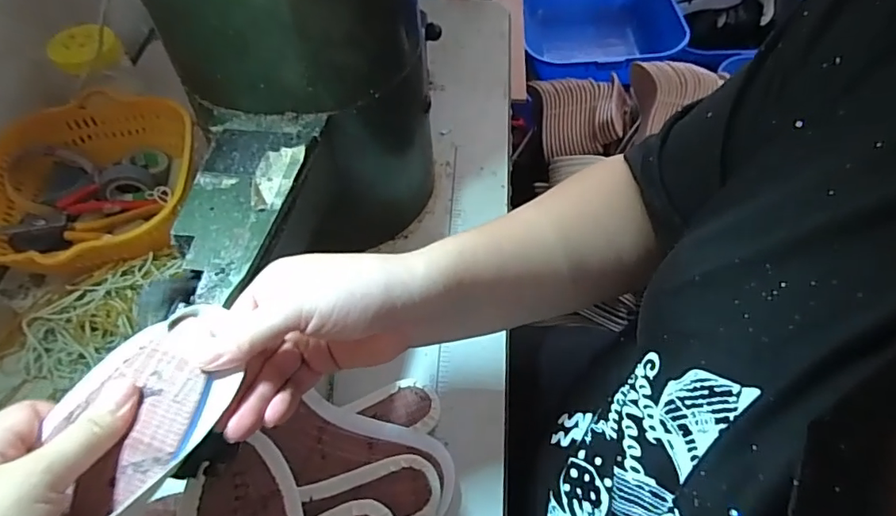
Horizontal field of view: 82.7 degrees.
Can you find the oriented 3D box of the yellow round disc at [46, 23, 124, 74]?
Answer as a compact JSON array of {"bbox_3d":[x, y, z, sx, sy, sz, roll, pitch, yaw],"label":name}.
[{"bbox_3d":[-0.417,-0.242,0.586,0.071,0.024,0.071,-1,58,1],"label":"yellow round disc"}]

